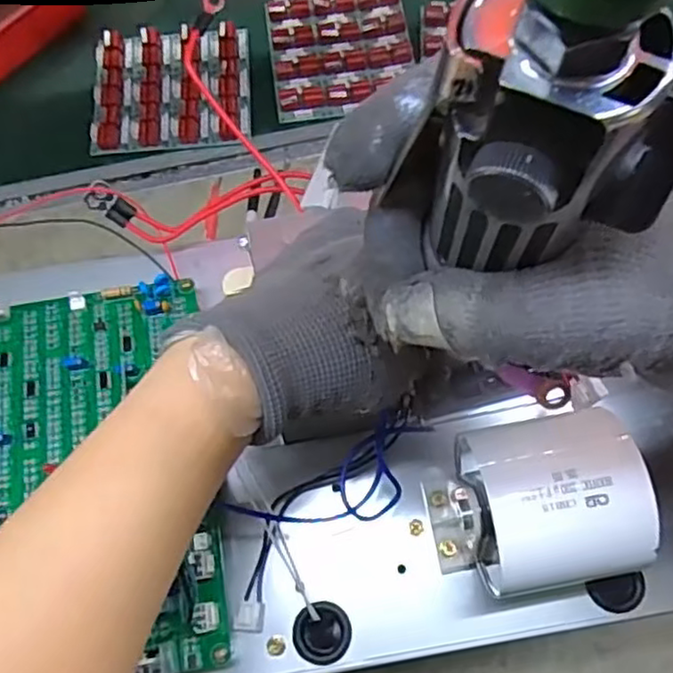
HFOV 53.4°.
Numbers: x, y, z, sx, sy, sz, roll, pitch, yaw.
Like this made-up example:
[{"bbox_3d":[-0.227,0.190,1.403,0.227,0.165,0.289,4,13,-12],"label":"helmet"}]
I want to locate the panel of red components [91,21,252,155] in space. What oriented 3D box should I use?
[{"bbox_3d":[-0.191,-0.291,0.782,0.178,0.022,0.162,-5,70,0],"label":"panel of red components"}]

